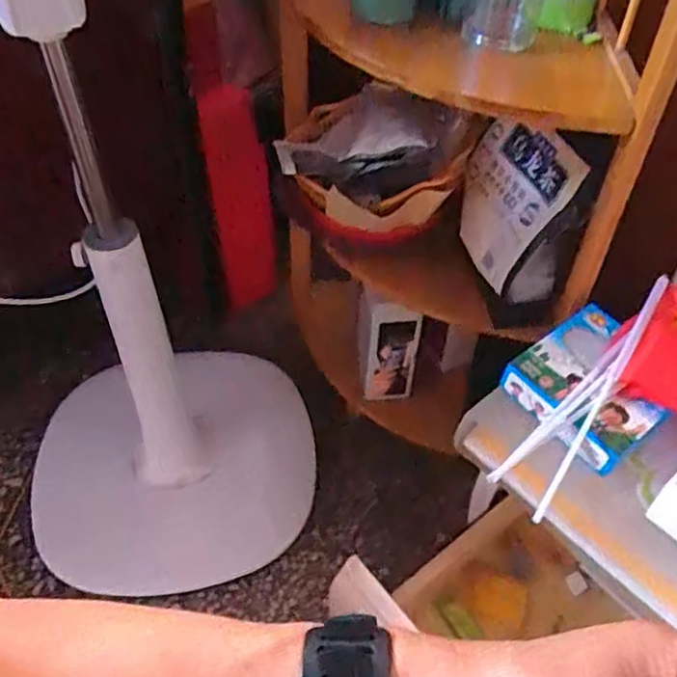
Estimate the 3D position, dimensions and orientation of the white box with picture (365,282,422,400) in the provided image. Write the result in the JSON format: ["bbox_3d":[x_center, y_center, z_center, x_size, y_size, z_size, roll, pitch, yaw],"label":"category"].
[{"bbox_3d":[0.073,0.017,0.910,0.076,0.201,0.028,4,47,2],"label":"white box with picture"}]

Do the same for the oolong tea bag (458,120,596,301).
[{"bbox_3d":[0.191,-0.148,0.699,0.066,0.161,0.151,-6,48,-6],"label":"oolong tea bag"}]

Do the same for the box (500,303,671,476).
[{"bbox_3d":[0.233,0.045,0.599,0.138,0.036,0.121,-30,56,-25],"label":"box"}]

